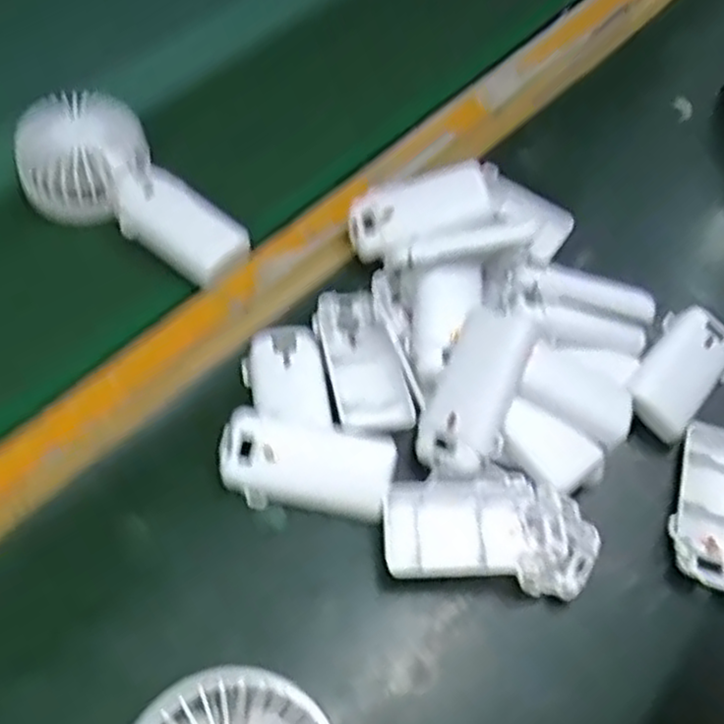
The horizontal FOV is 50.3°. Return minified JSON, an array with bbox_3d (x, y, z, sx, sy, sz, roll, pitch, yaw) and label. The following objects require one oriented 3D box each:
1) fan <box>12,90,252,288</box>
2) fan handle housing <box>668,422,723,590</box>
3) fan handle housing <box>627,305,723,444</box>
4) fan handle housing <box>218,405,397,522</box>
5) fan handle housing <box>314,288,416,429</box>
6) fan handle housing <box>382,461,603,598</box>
[{"bbox_3d":[-0.156,-0.116,0.529,0.178,0.035,0.082,37,59,7],"label":"fan"},{"bbox_3d":[0.203,0.082,0.440,0.048,0.019,0.095,19,55,10],"label":"fan handle housing"},{"bbox_3d":[0.201,0.007,0.484,0.048,0.025,0.092,31,58,17],"label":"fan handle housing"},{"bbox_3d":[-0.030,0.054,0.429,0.094,0.021,0.050,13,55,5],"label":"fan handle housing"},{"bbox_3d":[-0.002,-0.002,0.477,0.044,0.016,0.103,-11,56,-12],"label":"fan handle housing"},{"bbox_3d":[0.068,0.092,0.419,0.112,0.030,0.062,5,54,0],"label":"fan handle housing"}]

